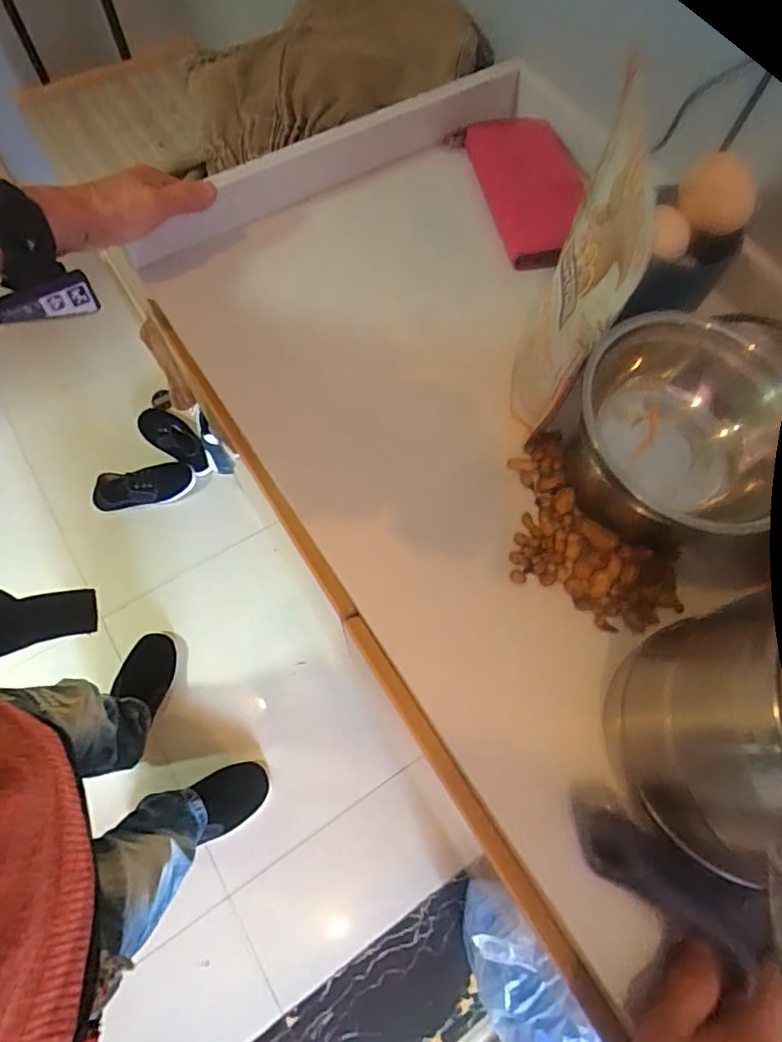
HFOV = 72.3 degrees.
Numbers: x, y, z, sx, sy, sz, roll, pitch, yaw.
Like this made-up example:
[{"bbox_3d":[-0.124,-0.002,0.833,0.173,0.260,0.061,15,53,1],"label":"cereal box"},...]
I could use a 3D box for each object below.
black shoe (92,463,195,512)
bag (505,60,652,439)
[{"bbox_3d":[-0.569,-0.070,1.249,0.224,0.086,0.088,-11,68,-7],"label":"black shoe"},{"bbox_3d":[0.116,-0.144,0.338,0.037,0.173,0.111,14,67,3],"label":"bag"}]

